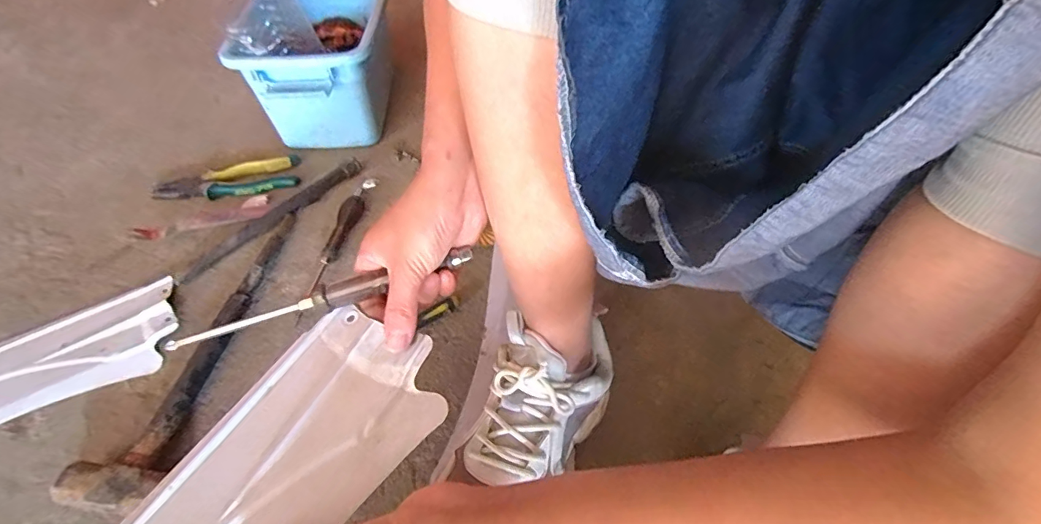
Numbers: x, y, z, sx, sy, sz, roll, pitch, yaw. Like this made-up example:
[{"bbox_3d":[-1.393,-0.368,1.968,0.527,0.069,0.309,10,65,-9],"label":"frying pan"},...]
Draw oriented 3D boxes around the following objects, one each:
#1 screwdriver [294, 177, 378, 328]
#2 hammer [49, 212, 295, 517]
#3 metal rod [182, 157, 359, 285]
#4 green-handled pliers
[{"bbox_3d":[-0.238,-0.029,0.619,0.027,0.021,0.235,11,53,8],"label":"screwdriver"},{"bbox_3d":[-0.338,0.071,0.526,0.074,0.039,0.368,7,53,4],"label":"hammer"},{"bbox_3d":[-0.322,-0.061,0.636,0.022,0.016,0.261,35,60,24],"label":"metal rod"},{"bbox_3d":[-0.405,-0.112,0.665,0.180,0.020,0.056,-17,54,-13],"label":"green-handled pliers"}]

